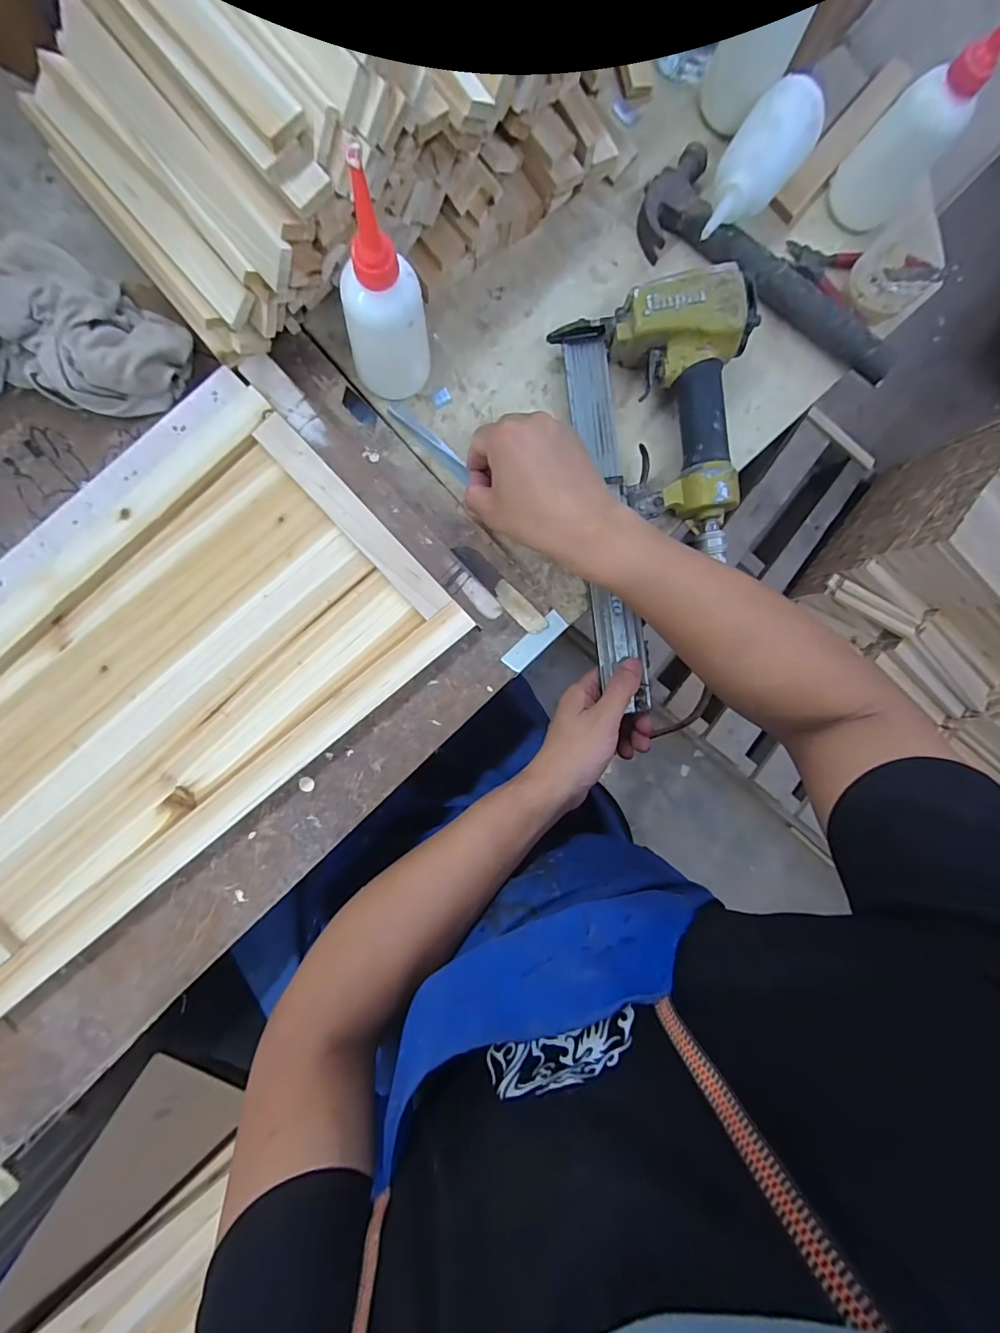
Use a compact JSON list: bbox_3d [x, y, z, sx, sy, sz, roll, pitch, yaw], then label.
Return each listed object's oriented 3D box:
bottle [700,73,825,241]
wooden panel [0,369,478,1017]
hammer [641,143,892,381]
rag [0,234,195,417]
[{"bbox_3d":[0.215,-0.423,0.407,0.058,0.051,0.149,36,82,-2],"label":"bottle"},{"bbox_3d":[-0.271,0.011,0.359,0.430,0.026,0.265,-43,90,-8],"label":"wooden panel"},{"bbox_3d":[0.253,-0.366,0.438,0.265,0.035,0.090,29,82,-3],"label":"hammer"},{"bbox_3d":[-0.321,-0.234,0.354,0.139,0.051,0.125,28,82,-3],"label":"rag"}]

